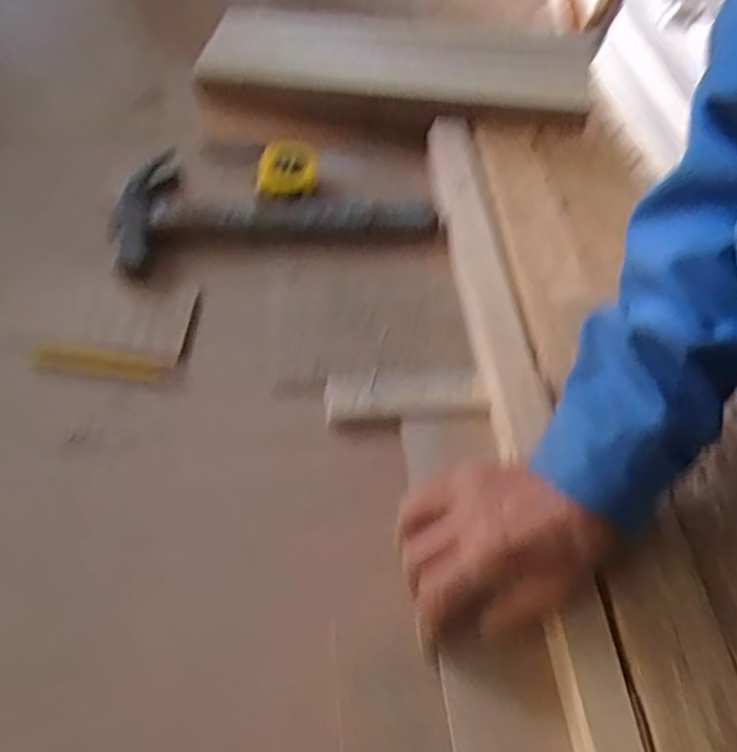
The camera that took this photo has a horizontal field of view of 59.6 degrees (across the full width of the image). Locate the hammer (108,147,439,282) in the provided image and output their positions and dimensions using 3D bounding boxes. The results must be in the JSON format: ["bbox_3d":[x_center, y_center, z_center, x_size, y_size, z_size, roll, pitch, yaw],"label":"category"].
[{"bbox_3d":[-0.081,-0.147,0.588,0.288,0.038,0.101,-6,60,-20],"label":"hammer"}]

